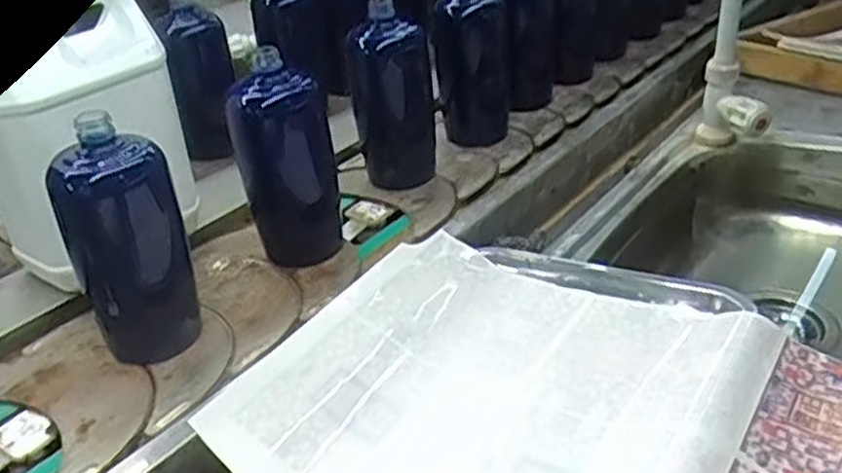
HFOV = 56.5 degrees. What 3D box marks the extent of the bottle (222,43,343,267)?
[{"bbox_3d":[-0.123,-0.064,0.700,0.062,0.171,0.068,13,36,32],"label":"bottle"}]

